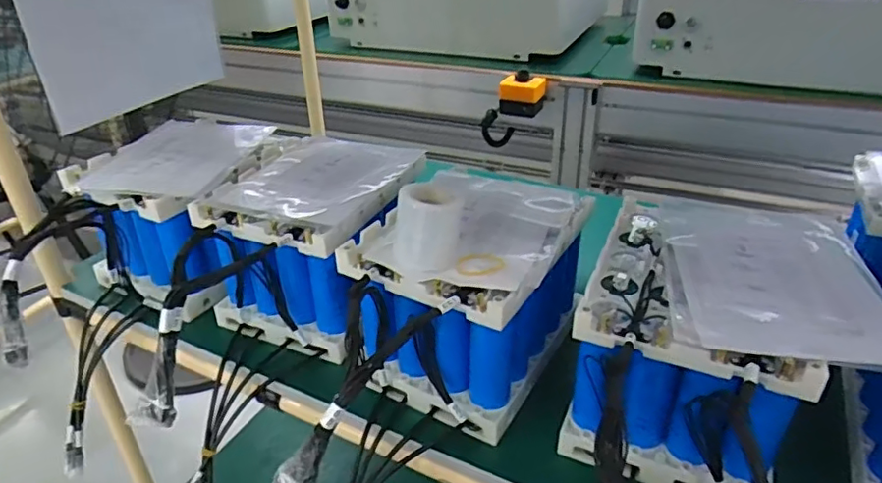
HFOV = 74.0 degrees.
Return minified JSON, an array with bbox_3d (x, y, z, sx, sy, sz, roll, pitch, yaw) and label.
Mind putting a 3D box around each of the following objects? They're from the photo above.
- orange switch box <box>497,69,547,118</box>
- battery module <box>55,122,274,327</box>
[{"bbox_3d":[0.163,-0.290,1.156,0.084,0.080,0.057,20,57,19],"label":"orange switch box"},{"bbox_3d":[-0.329,-0.043,0.773,0.199,0.160,0.227,11,33,19],"label":"battery module"}]

